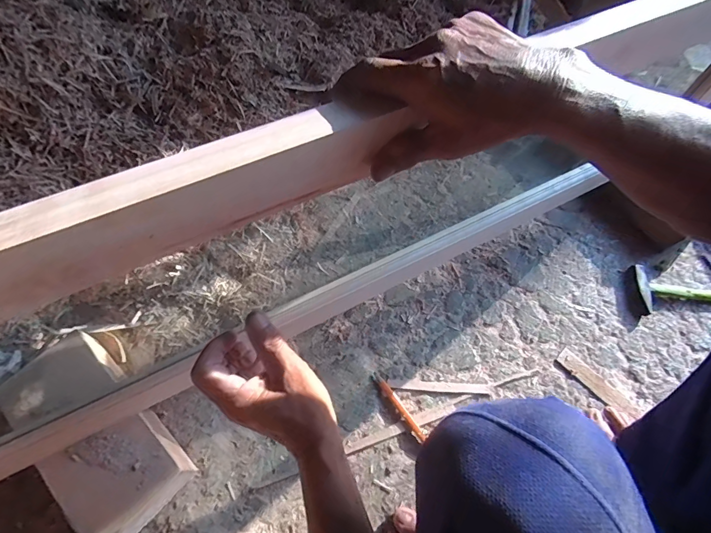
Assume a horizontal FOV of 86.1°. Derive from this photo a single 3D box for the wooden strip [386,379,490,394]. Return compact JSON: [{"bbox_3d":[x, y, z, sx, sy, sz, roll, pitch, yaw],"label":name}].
[{"bbox_3d":[0.129,0.186,0.591,0.155,0.006,0.016,5,62,0],"label":"wooden strip"}]

